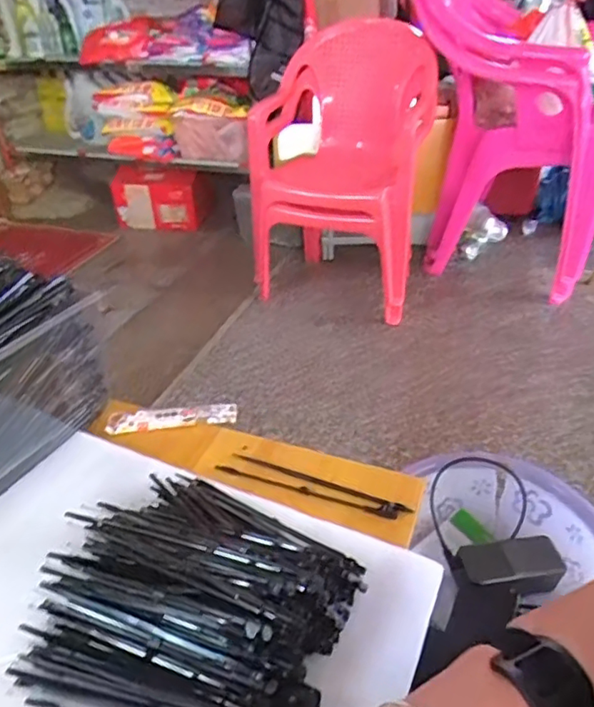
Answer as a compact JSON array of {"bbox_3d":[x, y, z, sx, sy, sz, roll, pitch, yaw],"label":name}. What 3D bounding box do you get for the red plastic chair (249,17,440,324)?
[{"bbox_3d":[0.125,-0.569,1.725,0.510,0.695,0.530,7,37,14],"label":"red plastic chair"}]

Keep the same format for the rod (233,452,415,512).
[{"bbox_3d":[0.019,0.118,0.528,0.177,0.006,0.010,14,38,21],"label":"rod"}]

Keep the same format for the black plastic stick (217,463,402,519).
[{"bbox_3d":[0.005,0.125,0.522,0.174,0.005,0.009,11,37,17],"label":"black plastic stick"}]

